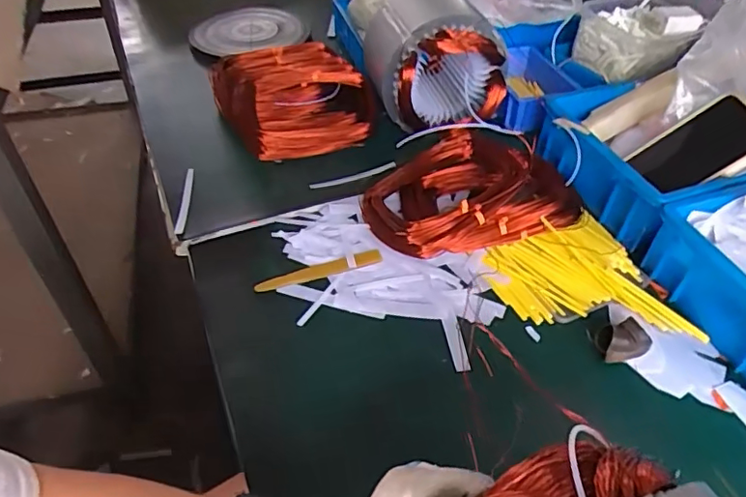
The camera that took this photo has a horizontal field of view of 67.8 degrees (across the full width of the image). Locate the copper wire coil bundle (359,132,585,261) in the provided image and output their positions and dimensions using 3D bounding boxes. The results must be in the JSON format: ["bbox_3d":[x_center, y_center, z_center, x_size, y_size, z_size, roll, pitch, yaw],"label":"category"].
[{"bbox_3d":[0.107,-0.066,0.608,0.226,0.049,0.138,-10,46,-11],"label":"copper wire coil bundle"}]

